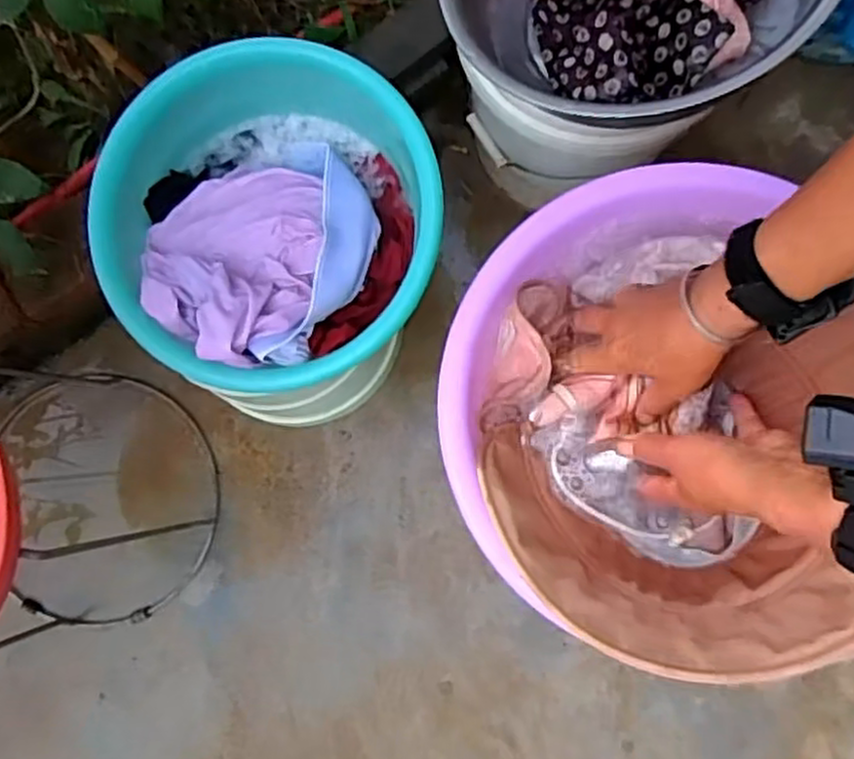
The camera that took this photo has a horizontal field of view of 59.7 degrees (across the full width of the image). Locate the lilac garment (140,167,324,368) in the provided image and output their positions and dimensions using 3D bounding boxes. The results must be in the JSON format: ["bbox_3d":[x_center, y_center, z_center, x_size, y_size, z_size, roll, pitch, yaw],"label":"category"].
[{"bbox_3d":[-0.195,-0.119,0.746,0.182,0.064,0.218,-7,83,1],"label":"lilac garment"}]

